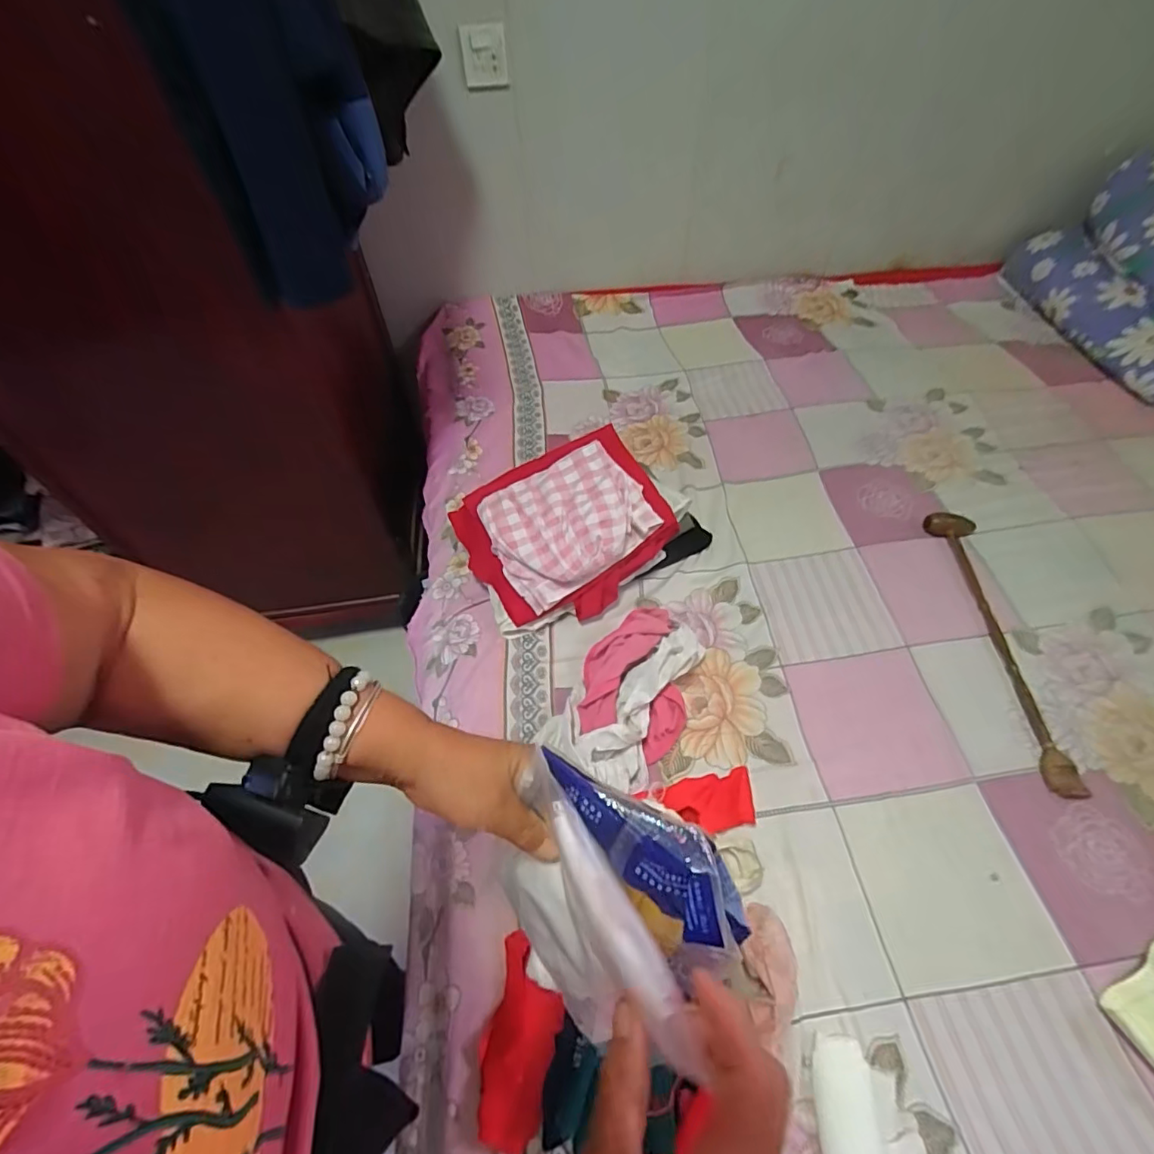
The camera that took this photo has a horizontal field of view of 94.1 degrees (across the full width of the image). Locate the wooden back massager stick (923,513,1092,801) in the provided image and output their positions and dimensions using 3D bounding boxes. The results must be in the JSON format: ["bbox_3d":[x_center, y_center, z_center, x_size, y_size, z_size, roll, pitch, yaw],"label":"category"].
[{"bbox_3d":[0.646,0.087,0.808,0.079,0.029,0.460,-1,54,0],"label":"wooden back massager stick"}]

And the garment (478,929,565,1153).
[{"bbox_3d":[-0.056,0.456,0.531,0.072,0.038,0.160,9,55,8],"label":"garment"}]

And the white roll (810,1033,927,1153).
[{"bbox_3d":[0.276,0.523,0.504,0.092,0.024,0.132,4,55,4],"label":"white roll"}]

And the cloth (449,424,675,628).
[{"bbox_3d":[-0.016,-0.081,0.854,0.305,0.120,0.241,-26,58,-16],"label":"cloth"}]

